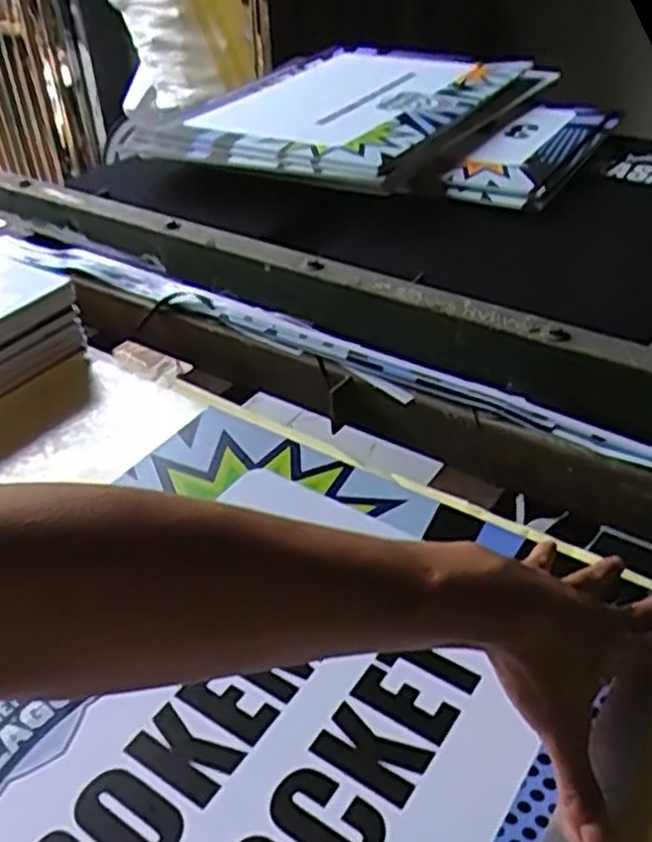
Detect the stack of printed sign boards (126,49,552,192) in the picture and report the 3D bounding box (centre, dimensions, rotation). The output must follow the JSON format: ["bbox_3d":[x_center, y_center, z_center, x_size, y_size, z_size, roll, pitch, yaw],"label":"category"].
[{"bbox_3d":[0.030,-0.510,1.270,0.466,0.050,0.630,20,43,28],"label":"stack of printed sign boards"}]

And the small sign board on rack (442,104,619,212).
[{"bbox_3d":[0.307,-0.407,1.143,0.145,0.013,0.390,20,44,26],"label":"small sign board on rack"}]

